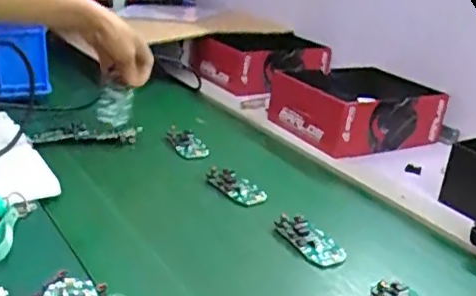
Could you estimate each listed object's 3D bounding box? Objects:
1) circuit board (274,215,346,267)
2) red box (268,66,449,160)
[{"bbox_3d":[0.084,0.100,0.624,0.044,0.016,0.086,-10,27,-31],"label":"circuit board"},{"bbox_3d":[0.206,-0.069,0.961,0.240,0.095,0.178,-3,26,-31],"label":"red box"}]

